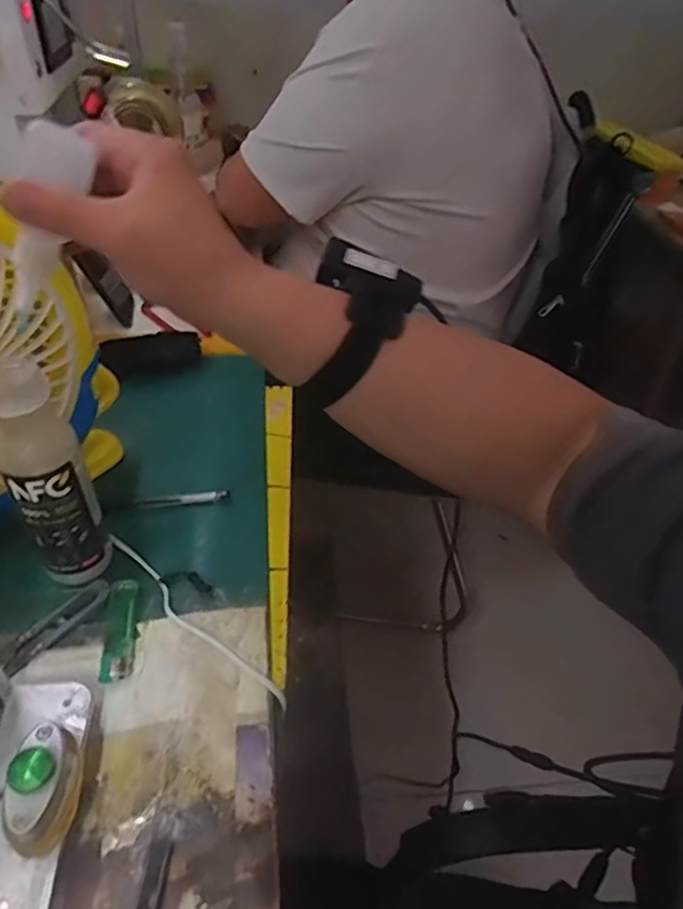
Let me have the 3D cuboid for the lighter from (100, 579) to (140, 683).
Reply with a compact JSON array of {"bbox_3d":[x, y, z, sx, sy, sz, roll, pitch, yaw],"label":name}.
[{"bbox_3d":[-0.159,0.124,0.448,0.019,0.008,0.080,-4,41,-8],"label":"lighter"}]

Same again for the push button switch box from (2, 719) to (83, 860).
[{"bbox_3d":[-0.165,0.183,0.342,0.030,0.031,0.060,-3,41,-8],"label":"push button switch box"}]

